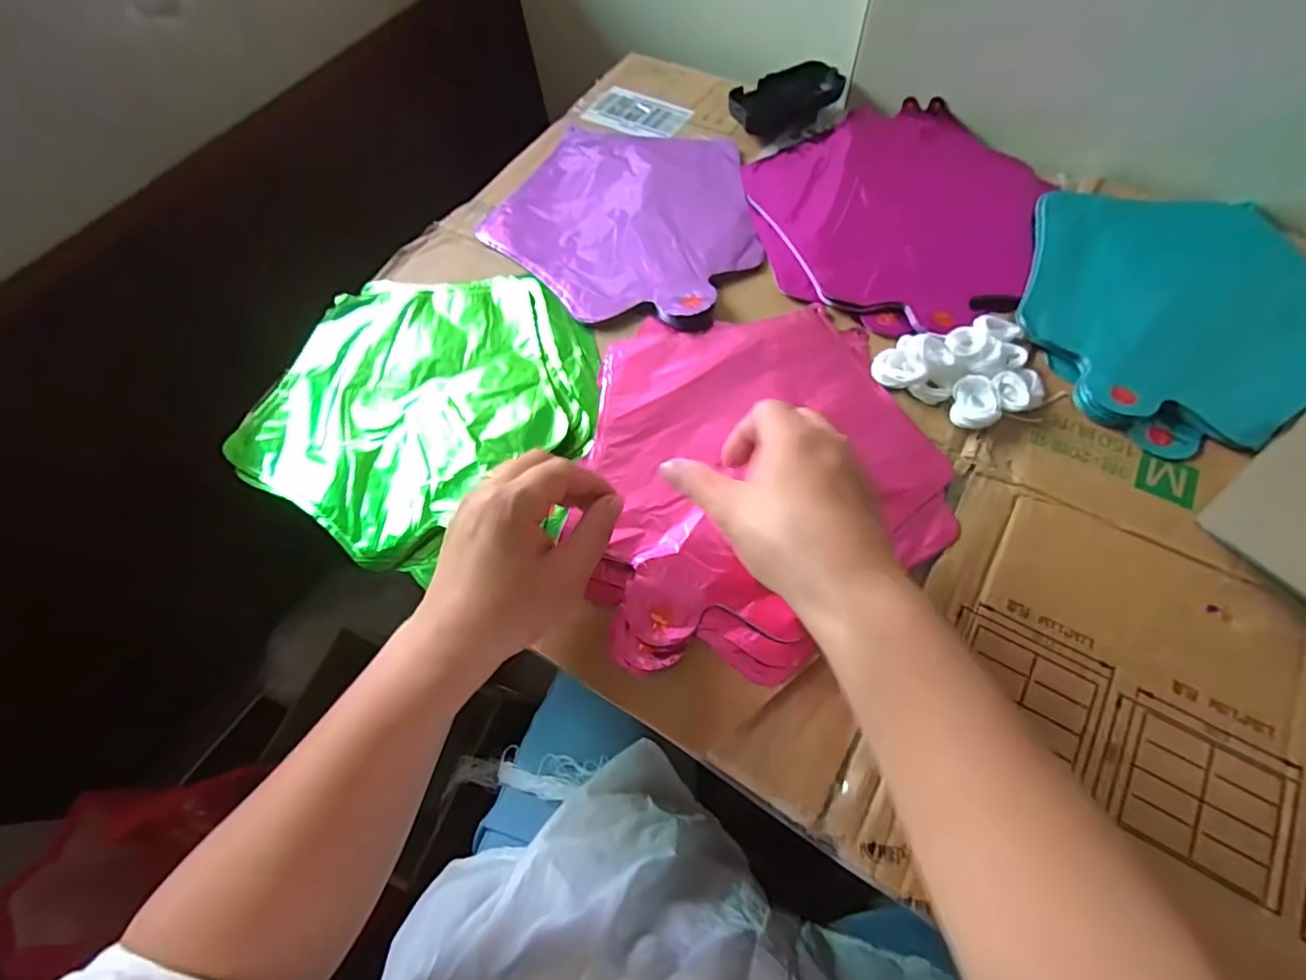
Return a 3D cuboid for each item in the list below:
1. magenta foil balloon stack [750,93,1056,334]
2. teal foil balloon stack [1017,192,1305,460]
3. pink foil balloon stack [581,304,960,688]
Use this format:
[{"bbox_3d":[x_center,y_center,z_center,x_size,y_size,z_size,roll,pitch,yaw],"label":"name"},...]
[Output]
[{"bbox_3d":[0.207,-0.234,0.467,0.239,0.017,0.250,-21,65,-6],"label":"magenta foil balloon stack"},{"bbox_3d":[0.386,-0.140,0.407,0.231,0.017,0.227,-11,65,-2],"label":"teal foil balloon stack"},{"bbox_3d":[0.075,-0.016,0.370,0.222,0.012,0.255,-3,65,2],"label":"pink foil balloon stack"}]

